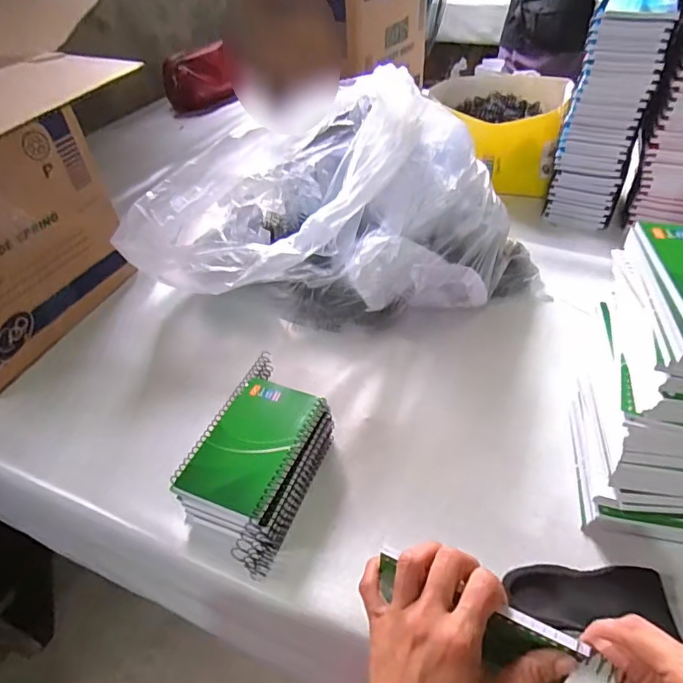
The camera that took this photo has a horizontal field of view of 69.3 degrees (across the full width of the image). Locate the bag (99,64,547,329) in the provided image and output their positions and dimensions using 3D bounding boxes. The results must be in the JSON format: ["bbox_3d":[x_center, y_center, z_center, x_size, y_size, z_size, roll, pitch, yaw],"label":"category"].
[{"bbox_3d":[-0.014,-0.170,0.622,0.498,0.232,0.255,-12,43,-7],"label":"bag"}]

